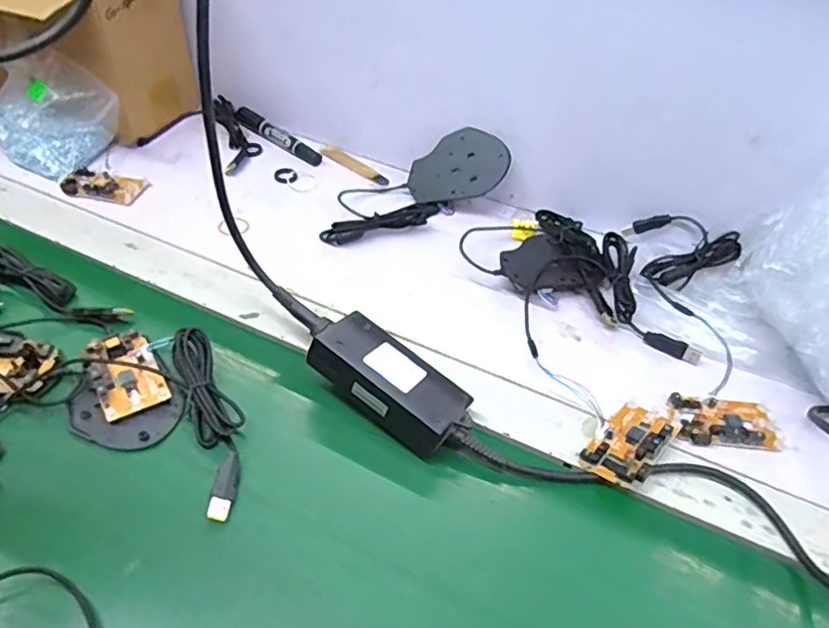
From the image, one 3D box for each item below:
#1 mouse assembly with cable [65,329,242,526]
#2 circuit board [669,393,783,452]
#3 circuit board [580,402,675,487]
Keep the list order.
[{"bbox_3d":[-0.173,0.063,0.436,0.171,0.022,0.099,24,47,18],"label":"mouse assembly with cable"},{"bbox_3d":[0.235,0.081,0.459,0.080,0.009,0.043,6,44,1],"label":"circuit board"},{"bbox_3d":[0.156,0.090,0.433,0.042,0.020,0.074,35,51,27],"label":"circuit board"}]

